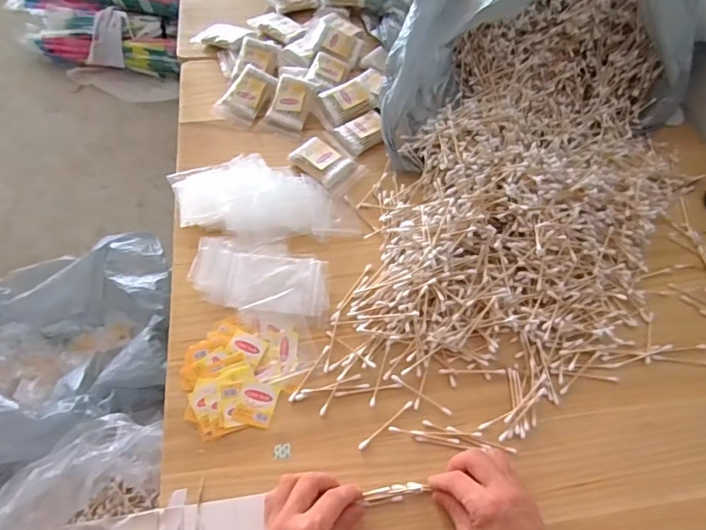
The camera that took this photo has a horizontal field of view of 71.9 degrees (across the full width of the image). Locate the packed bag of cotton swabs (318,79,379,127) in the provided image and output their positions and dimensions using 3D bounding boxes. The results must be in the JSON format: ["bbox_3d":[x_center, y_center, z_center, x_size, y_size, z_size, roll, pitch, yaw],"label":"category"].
[{"bbox_3d":[-0.009,-0.235,0.693,0.073,0.020,0.055,-28,63,-20],"label":"packed bag of cotton swabs"}]

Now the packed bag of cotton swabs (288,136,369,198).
[{"bbox_3d":[-0.033,-0.135,0.645,0.087,0.018,0.063,41,63,20],"label":"packed bag of cotton swabs"}]

